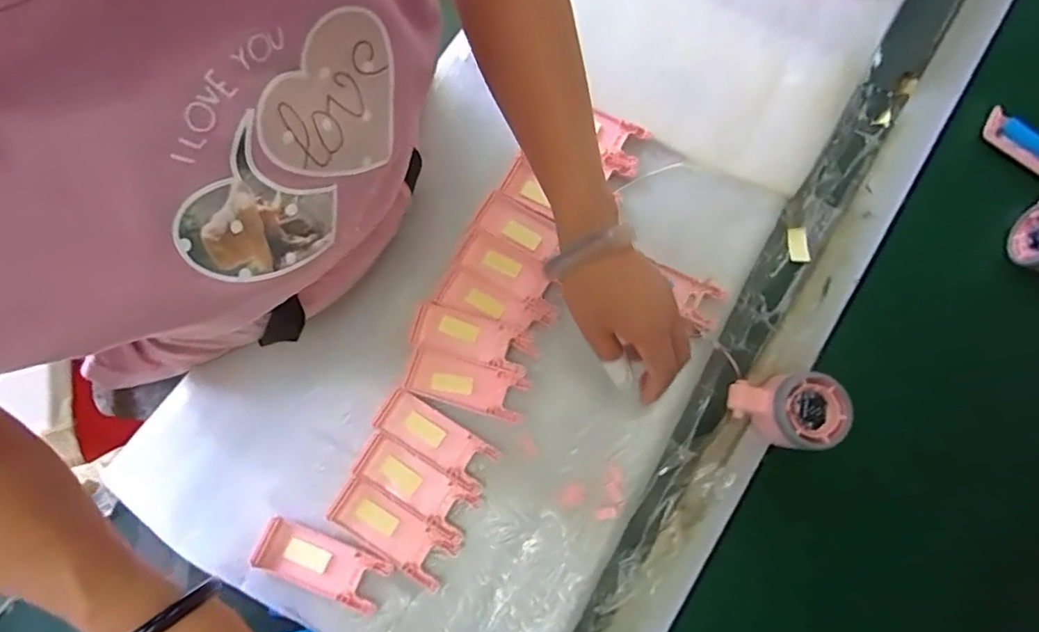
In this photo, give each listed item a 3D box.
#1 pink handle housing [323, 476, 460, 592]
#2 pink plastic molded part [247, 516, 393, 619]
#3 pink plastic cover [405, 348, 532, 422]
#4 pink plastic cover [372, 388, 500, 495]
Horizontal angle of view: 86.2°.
[{"bbox_3d":[-0.099,0.169,0.439,0.101,0.009,0.043,31,80,6],"label":"pink handle housing"},{"bbox_3d":[-0.153,0.192,0.429,0.101,0.014,0.037,20,78,4],"label":"pink plastic molded part"},{"bbox_3d":[-0.044,0.058,0.467,0.098,0.006,0.039,16,78,4],"label":"pink plastic cover"},{"bbox_3d":[-0.069,0.101,0.453,0.100,0.004,0.038,32,80,7],"label":"pink plastic cover"}]

